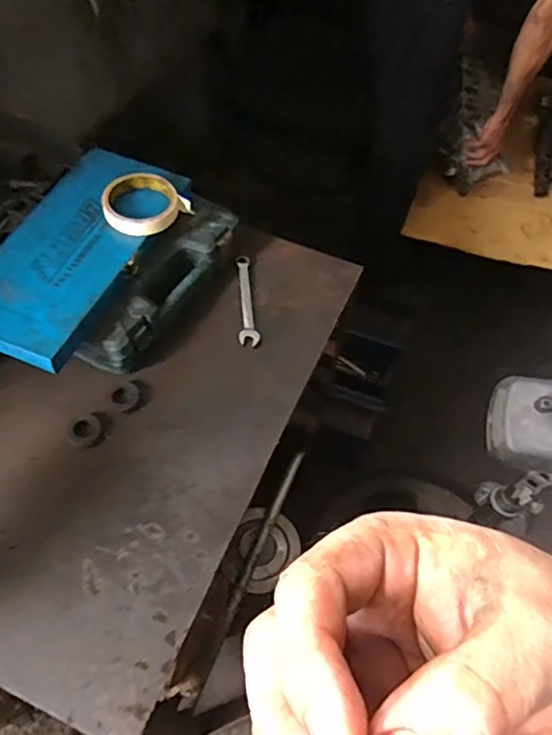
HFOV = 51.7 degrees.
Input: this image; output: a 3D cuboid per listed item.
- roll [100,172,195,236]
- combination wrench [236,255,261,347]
[{"bbox_3d":[-0.168,-0.206,0.712,0.091,0.020,0.091,2,56,-3],"label":"roll"},{"bbox_3d":[-0.038,-0.095,0.767,0.028,0.009,0.158,-1,56,-4],"label":"combination wrench"}]

